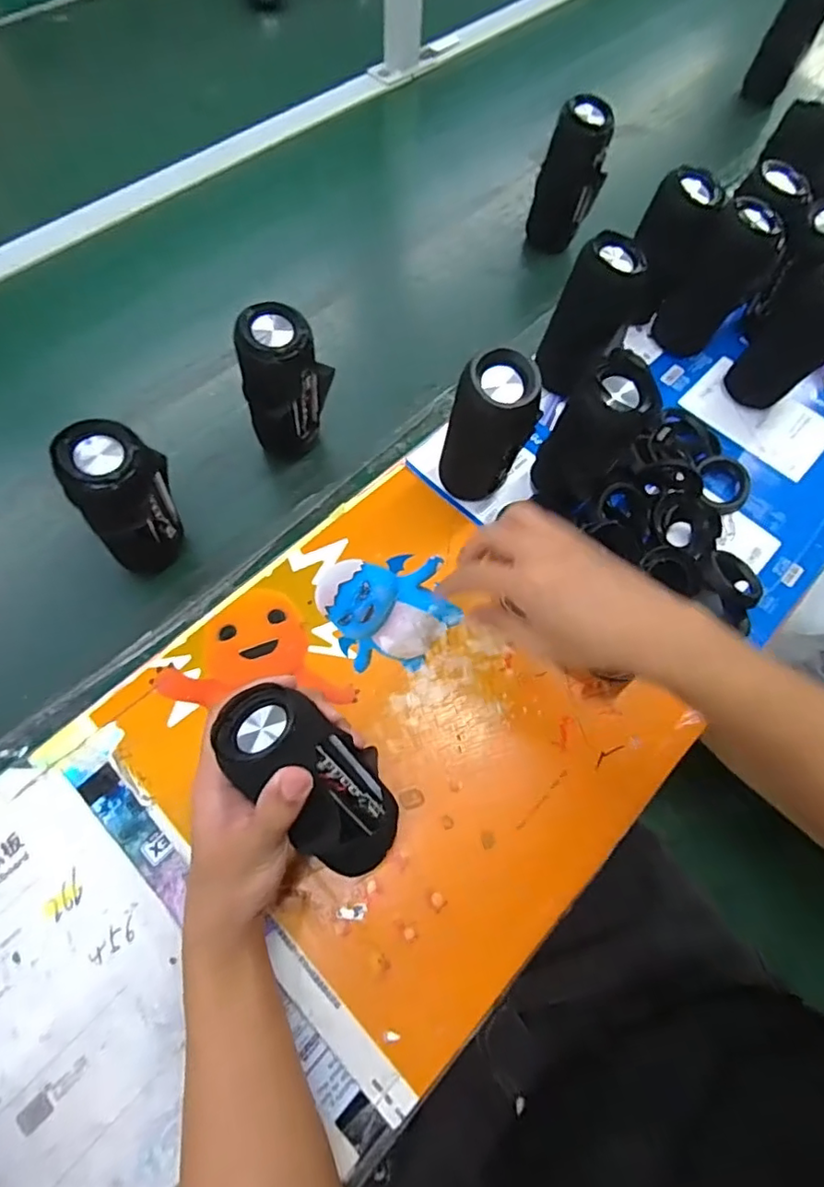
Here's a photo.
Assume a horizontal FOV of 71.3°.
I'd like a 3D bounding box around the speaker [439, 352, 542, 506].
[{"bbox_3d":[0.063,-0.135,0.500,0.060,0.155,0.061,-39,73,-18],"label":"speaker"}]

